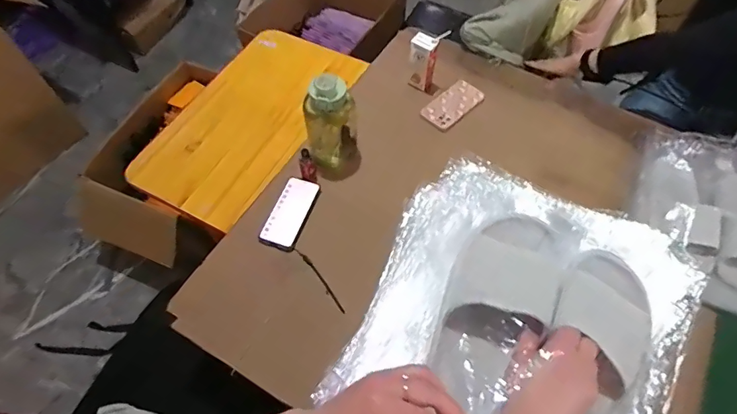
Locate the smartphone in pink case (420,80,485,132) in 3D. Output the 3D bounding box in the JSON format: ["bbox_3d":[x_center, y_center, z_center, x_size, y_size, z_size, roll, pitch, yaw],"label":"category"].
[{"bbox_3d":[0.210,-0.254,1.131,0.154,0.016,0.081,-40,70,-21],"label":"smartphone in pink case"}]

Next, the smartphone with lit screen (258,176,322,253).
[{"bbox_3d":[-0.160,0.011,0.948,0.075,0.014,0.164,17,61,11],"label":"smartphone with lit screen"}]

